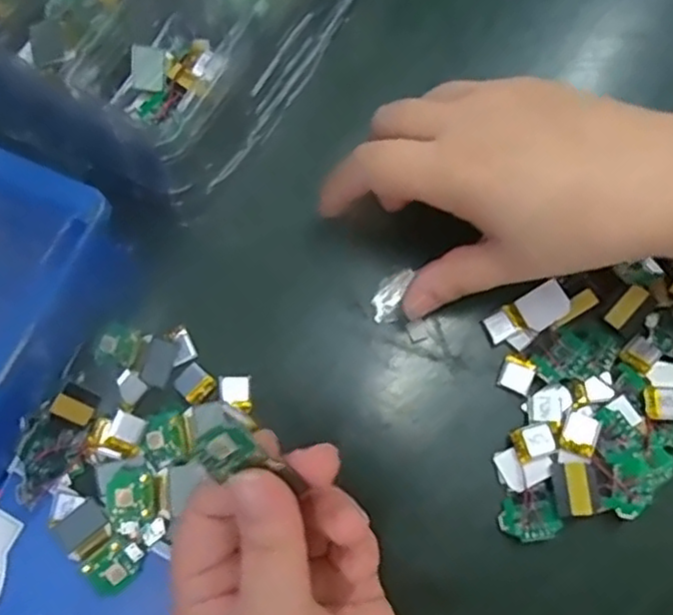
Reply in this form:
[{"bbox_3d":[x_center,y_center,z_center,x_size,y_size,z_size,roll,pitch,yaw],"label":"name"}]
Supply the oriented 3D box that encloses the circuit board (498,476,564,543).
[{"bbox_3d":[0.084,0.089,0.293,0.027,0.004,0.021,-28,58,10],"label":"circuit board"}]

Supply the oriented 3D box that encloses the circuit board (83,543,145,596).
[{"bbox_3d":[-0.091,0.107,0.283,0.023,0.005,0.017,-37,78,-8],"label":"circuit board"}]

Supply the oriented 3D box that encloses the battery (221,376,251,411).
[{"bbox_3d":[-0.045,0.039,0.309,0.013,0.004,0.016,-4,75,0],"label":"battery"}]

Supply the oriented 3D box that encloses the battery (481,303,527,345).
[{"bbox_3d":[0.078,0.007,0.317,0.016,0.005,0.013,-26,76,-6],"label":"battery"}]

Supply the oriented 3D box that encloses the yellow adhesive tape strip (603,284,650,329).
[{"bbox_3d":[0.134,-0.001,0.316,0.009,0.004,0.022,41,97,10],"label":"yellow adhesive tape strip"}]

